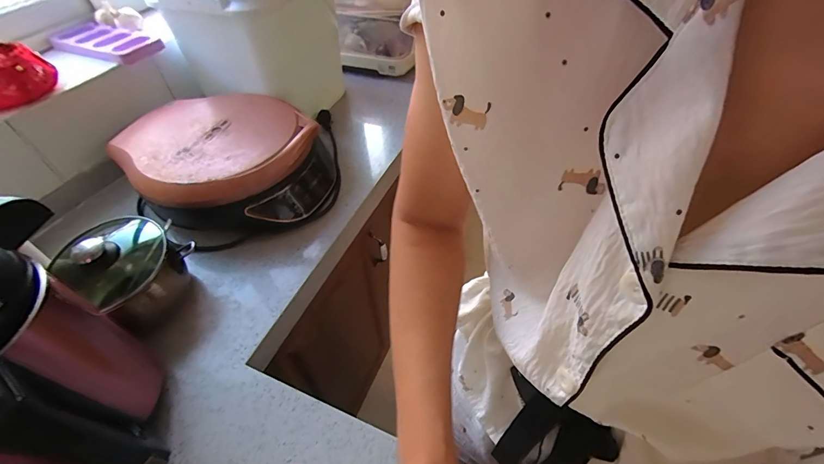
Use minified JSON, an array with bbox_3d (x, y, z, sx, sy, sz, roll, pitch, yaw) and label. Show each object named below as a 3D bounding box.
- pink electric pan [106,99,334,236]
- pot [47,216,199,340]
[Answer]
[{"bbox_3d":[-0.368,-0.142,0.742,0.378,0.144,0.307,35,58,29],"label":"pink electric pan"},{"bbox_3d":[-0.426,0.057,0.573,0.168,0.133,0.144,25,54,23],"label":"pot"}]

